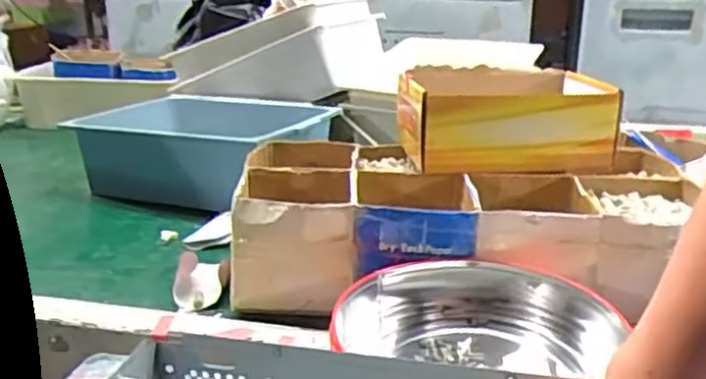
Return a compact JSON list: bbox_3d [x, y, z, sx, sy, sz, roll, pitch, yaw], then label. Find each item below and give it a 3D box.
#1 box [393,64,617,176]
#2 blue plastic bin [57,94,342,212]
[{"bbox_3d":[0.182,-0.083,0.892,0.238,0.099,0.177,-1,18,-4],"label":"box"},{"bbox_3d":[-0.223,-0.065,1.170,0.352,0.120,0.277,8,19,22],"label":"blue plastic bin"}]

